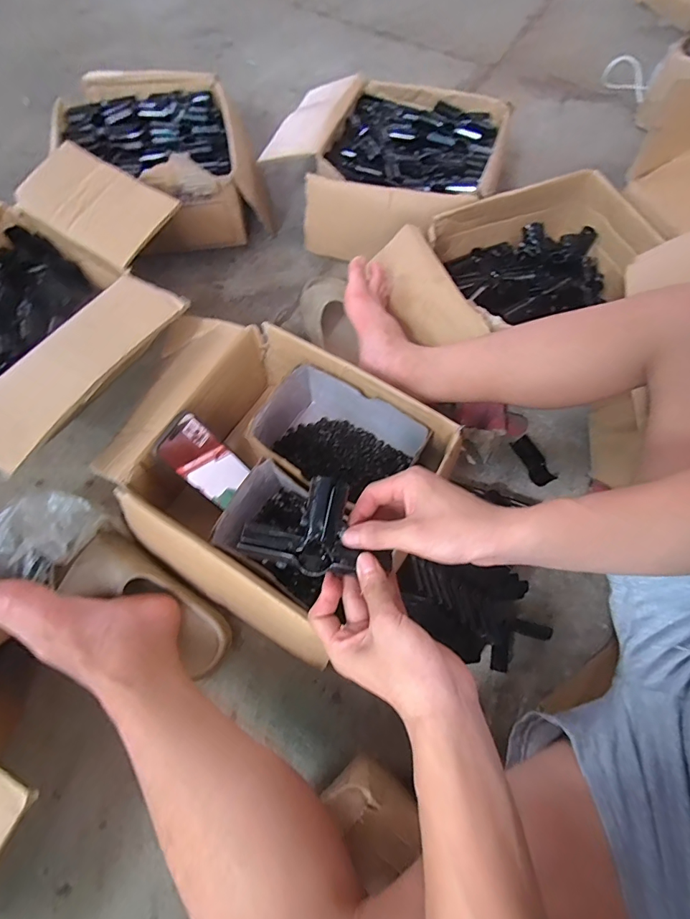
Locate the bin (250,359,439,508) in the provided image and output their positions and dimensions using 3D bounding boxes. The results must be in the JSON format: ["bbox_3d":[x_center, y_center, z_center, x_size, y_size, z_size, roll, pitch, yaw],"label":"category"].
[{"bbox_3d":[-0.017,-0.019,0.601,0.195,0.100,0.149,33,69,13],"label":"bin"}]

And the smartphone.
[{"bbox_3d":[-0.184,0.003,0.564,0.005,0.135,0.070,15,63,41],"label":"smartphone"}]

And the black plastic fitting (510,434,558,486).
[{"bbox_3d":[0.288,0.001,0.653,0.032,0.016,0.077,-24,68,-12],"label":"black plastic fitting"}]

